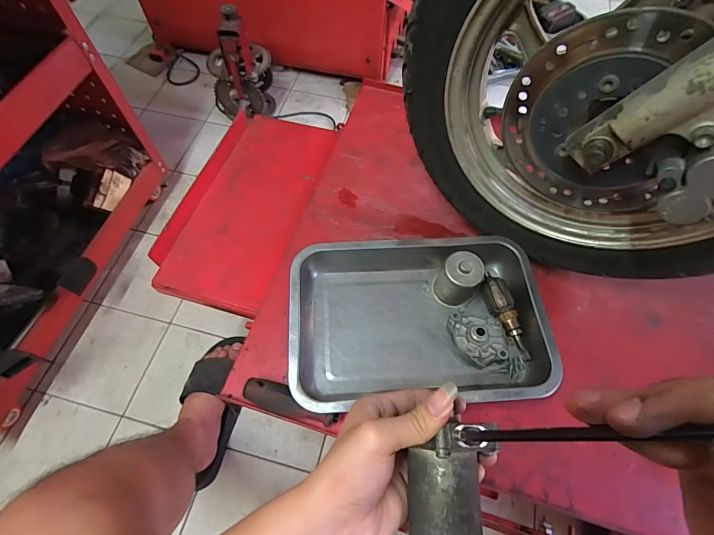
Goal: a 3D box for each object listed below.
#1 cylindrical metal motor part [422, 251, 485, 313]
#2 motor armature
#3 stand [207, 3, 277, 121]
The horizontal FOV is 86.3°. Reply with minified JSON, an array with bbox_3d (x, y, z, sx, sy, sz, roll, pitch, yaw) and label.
[{"bbox_3d":[0.127,0.016,0.495,0.060,0.075,0.048,34,67,15],"label":"cylindrical metal motor part"},{"bbox_3d":[0.194,0.062,0.494,0.028,0.033,0.116,-19,65,-11],"label":"motor armature"},{"bbox_3d":[-0.312,-0.524,1.007,0.166,0.284,0.146,-12,64,-7],"label":"stand"}]

